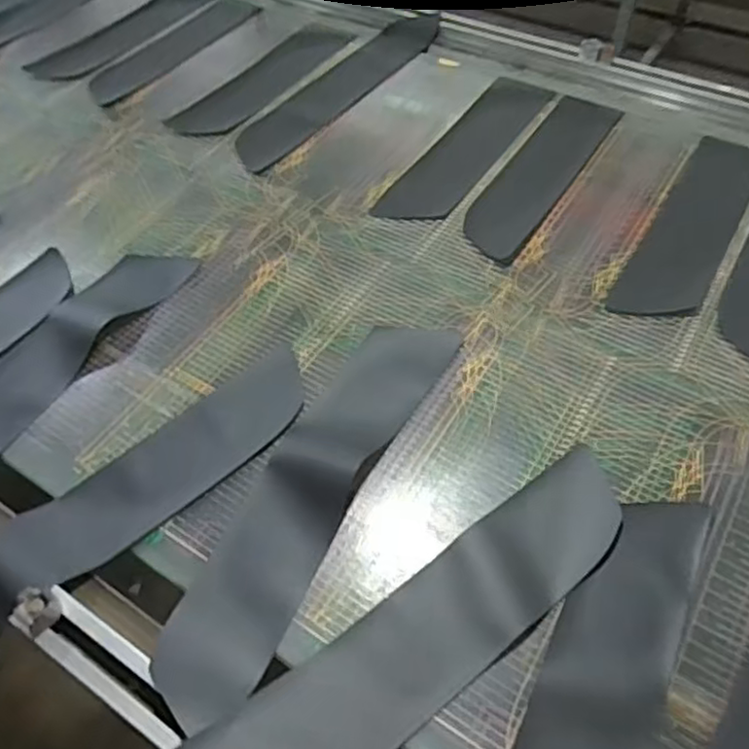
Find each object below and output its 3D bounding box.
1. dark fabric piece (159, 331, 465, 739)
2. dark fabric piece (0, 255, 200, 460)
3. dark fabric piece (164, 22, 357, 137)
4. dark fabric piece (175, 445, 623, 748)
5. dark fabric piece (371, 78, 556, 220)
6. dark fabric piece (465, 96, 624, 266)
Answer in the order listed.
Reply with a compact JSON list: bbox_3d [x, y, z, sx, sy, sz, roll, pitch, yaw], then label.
[{"bbox_3d":[-0.067,0.122,0.767,0.121,0.029,0.530,22,56,18],"label":"dark fabric piece"},{"bbox_3d":[-0.459,-0.001,0.891,0.131,0.033,0.541,23,57,20],"label":"dark fabric piece"},{"bbox_3d":[-0.214,-0.585,1.320,0.154,0.012,0.434,25,58,22],"label":"dark fabric piece"},{"bbox_3d":[0.047,0.255,0.652,0.552,0.055,0.121,-30,56,-22],"label":"dark fabric piece"},{"bbox_3d":[0.169,-0.395,1.153,0.119,0.009,0.448,22,56,25],"label":"dark fabric piece"},{"bbox_3d":[0.282,-0.343,1.110,0.124,0.007,0.460,25,58,21],"label":"dark fabric piece"}]

